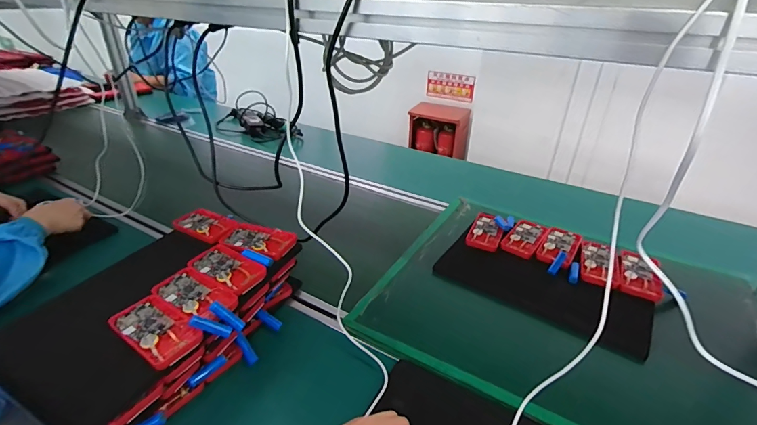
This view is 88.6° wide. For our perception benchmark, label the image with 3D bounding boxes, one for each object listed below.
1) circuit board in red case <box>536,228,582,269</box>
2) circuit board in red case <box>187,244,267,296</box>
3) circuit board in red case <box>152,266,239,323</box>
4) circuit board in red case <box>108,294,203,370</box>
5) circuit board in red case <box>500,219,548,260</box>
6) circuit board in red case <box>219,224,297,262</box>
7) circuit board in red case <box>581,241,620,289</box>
[{"bbox_3d":[0.360,0.068,0.774,0.064,0.015,0.131,21,36,29],"label":"circuit board in red case"},{"bbox_3d":[-0.232,0.083,0.589,0.126,0.012,0.061,20,36,28],"label":"circuit board in red case"},{"bbox_3d":[-0.254,0.116,0.541,0.119,0.016,0.060,19,36,27],"label":"circuit board in red case"},{"bbox_3d":[-0.282,0.148,0.493,0.119,0.012,0.067,19,36,27],"label":"circuit board in red case"},{"bbox_3d":[0.303,0.051,0.802,0.063,0.010,0.128,24,39,29],"label":"circuit board in red case"},{"bbox_3d":[-0.200,0.044,0.645,0.125,0.012,0.073,12,33,18],"label":"circuit board in red case"},{"bbox_3d":[0.413,0.098,0.726,0.063,0.019,0.121,13,33,19],"label":"circuit board in red case"}]

